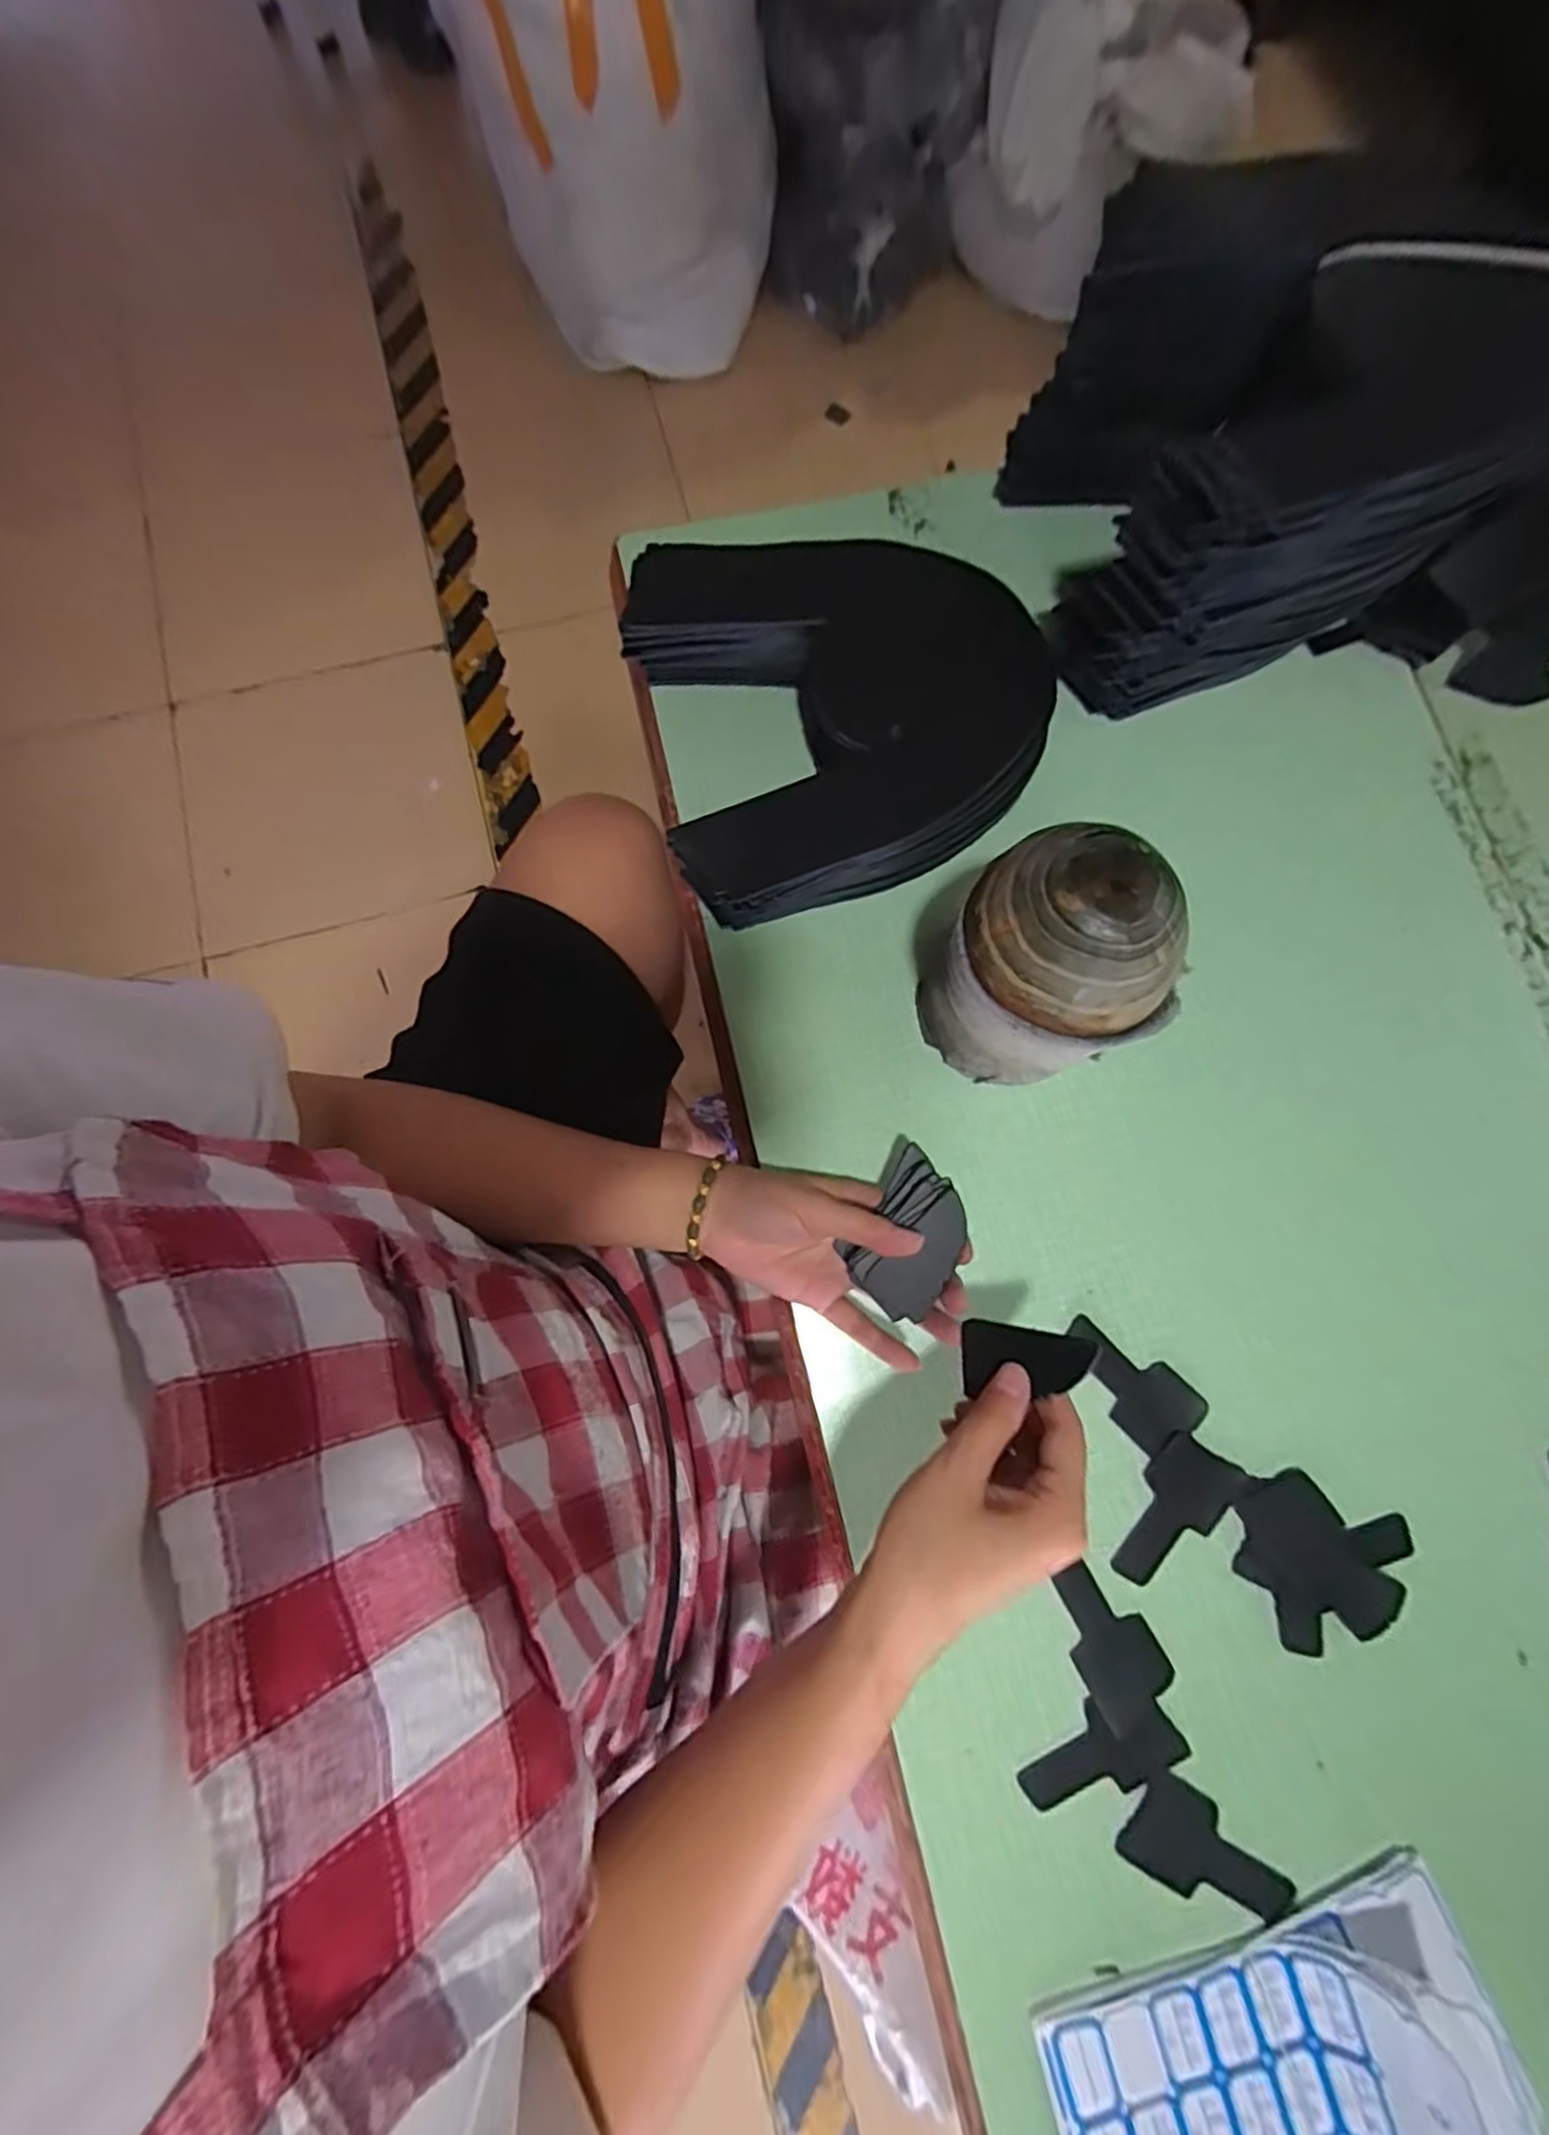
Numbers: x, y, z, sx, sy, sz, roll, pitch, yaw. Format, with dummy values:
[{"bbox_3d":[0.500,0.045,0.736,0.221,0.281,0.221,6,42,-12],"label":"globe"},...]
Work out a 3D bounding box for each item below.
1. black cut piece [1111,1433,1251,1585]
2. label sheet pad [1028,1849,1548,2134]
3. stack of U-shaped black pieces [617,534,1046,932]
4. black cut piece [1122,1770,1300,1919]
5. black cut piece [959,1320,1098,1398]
[{"bbox_3d":[0.219,0.245,0.405,0.043,0.004,0.084,43,82,8],"label":"black cut piece"},{"bbox_3d":[0.242,0.488,0.323,0.209,0.066,0.131,-19,79,-4],"label":"label sheet pad"},{"bbox_3d":[0.032,-0.222,0.460,0.233,0.080,0.221,-20,79,-4],"label":"stack of U-shaped black pieces"},{"bbox_3d":[0.220,0.403,0.373,0.082,0.005,0.045,34,80,7],"label":"black cut piece"},{"bbox_3d":[0.119,0.140,0.347,0.061,0.004,0.031,-3,60,36],"label":"black cut piece"}]

